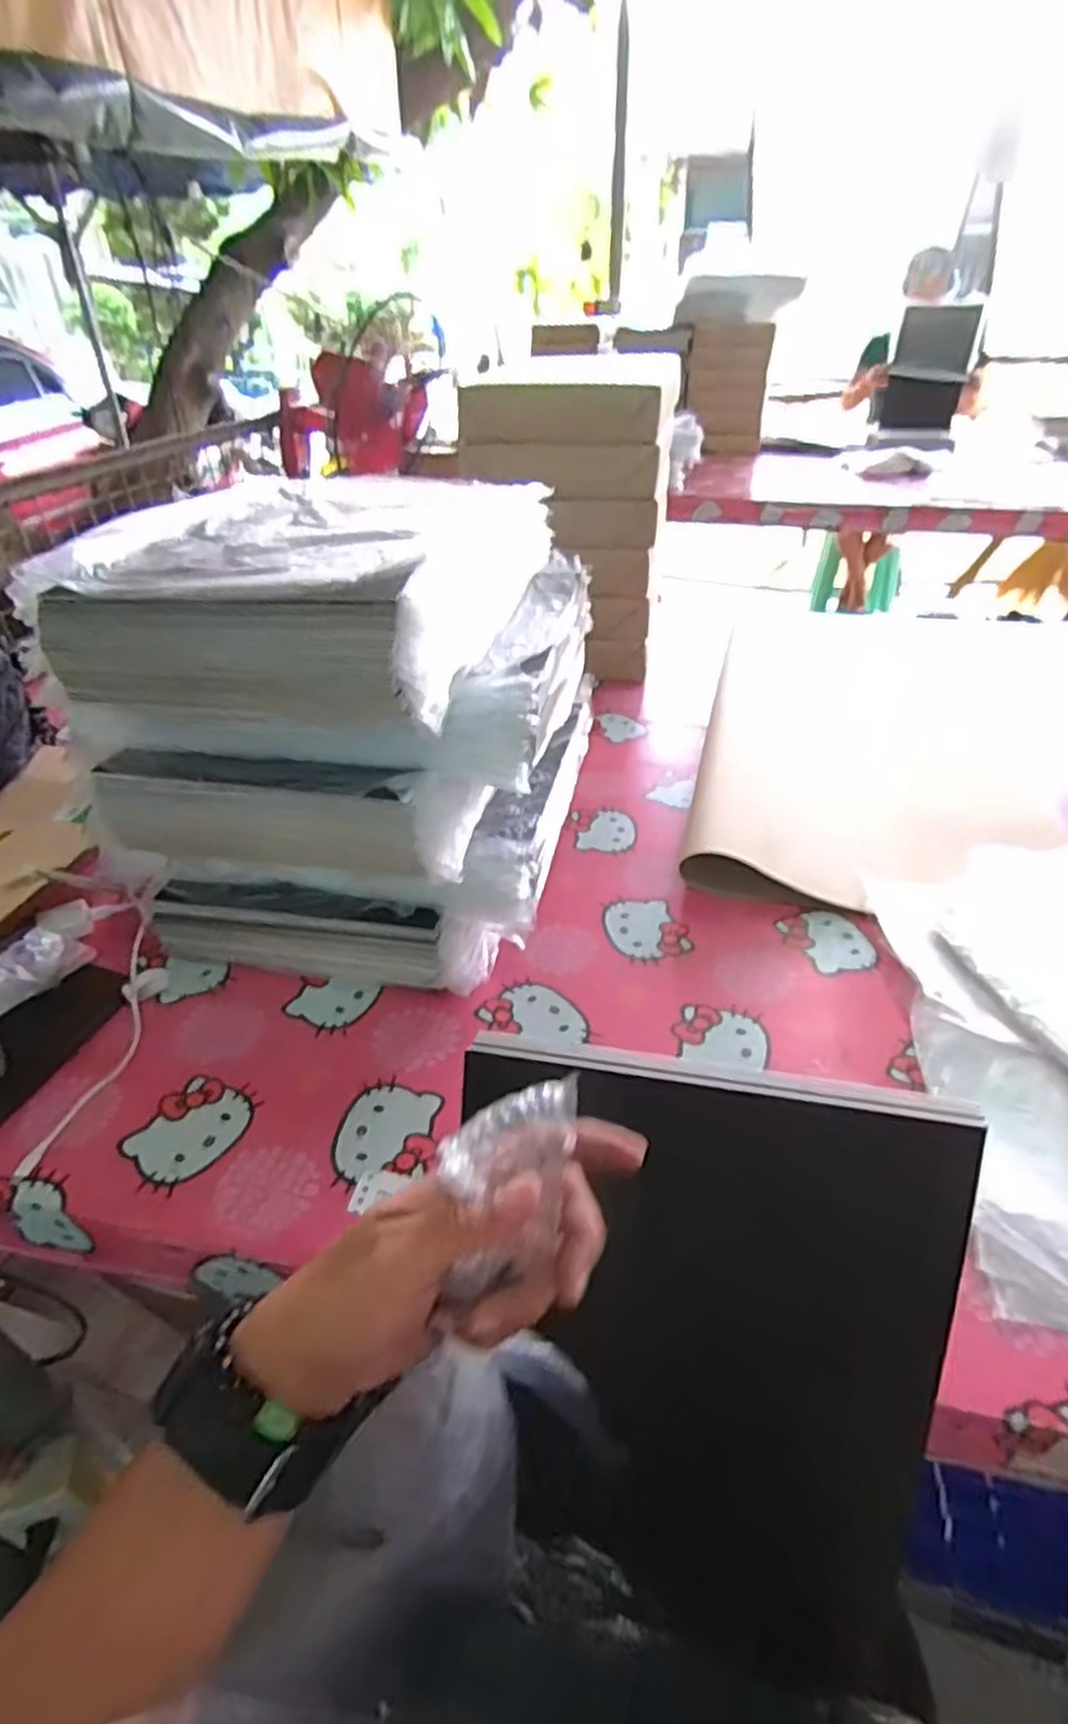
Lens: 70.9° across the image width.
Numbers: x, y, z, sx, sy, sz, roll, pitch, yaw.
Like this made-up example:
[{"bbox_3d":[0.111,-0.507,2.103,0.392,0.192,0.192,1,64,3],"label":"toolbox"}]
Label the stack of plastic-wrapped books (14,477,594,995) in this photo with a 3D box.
[{"bbox_3d":[-0.138,-0.145,0.684,0.342,0.320,0.385,8,38,12],"label":"stack of plastic-wrapped books"}]

